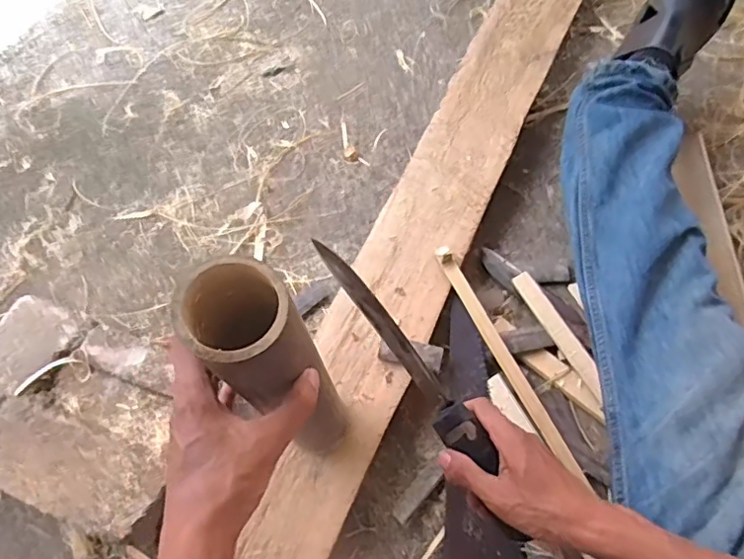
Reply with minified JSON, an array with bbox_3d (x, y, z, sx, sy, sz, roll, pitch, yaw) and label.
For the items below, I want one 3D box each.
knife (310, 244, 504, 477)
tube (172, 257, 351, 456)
[{"bbox_3d":[0.025,0.062,0.489,0.028,0.030,0.236,-35,82,-13],"label":"knife"},{"bbox_3d":[-0.068,0.093,0.467,0.065,0.347,0.060,-2,62,3],"label":"tube"}]

